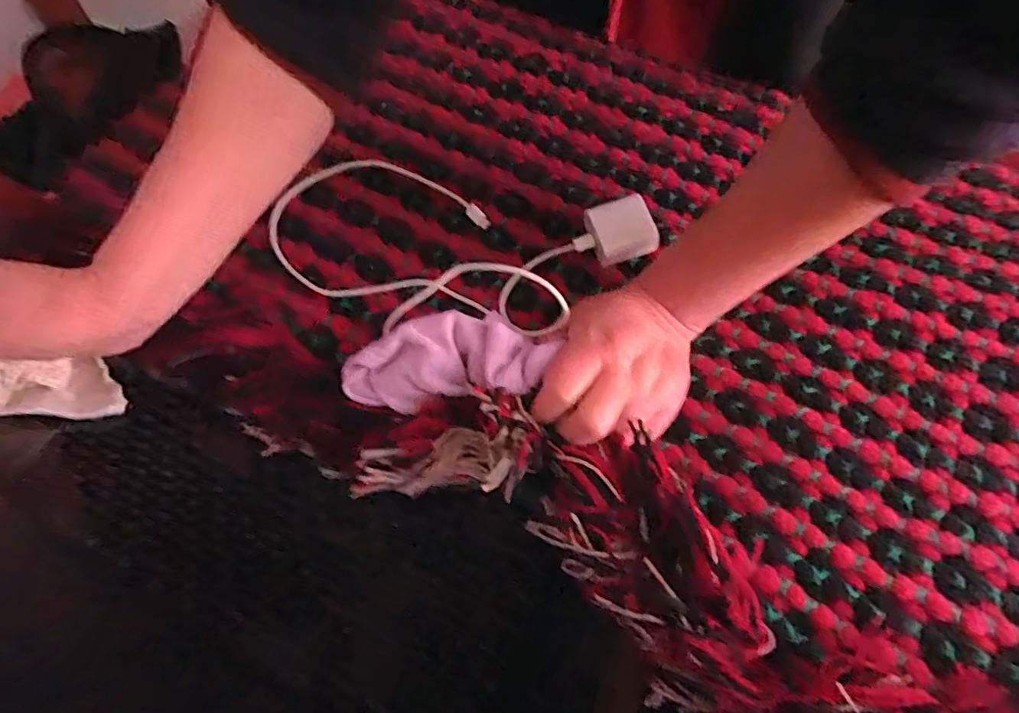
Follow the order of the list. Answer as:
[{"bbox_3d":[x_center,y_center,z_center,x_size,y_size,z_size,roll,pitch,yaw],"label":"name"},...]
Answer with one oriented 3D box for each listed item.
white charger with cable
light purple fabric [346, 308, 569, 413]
[{"bbox_3d":[-0.044,-0.087,0.411,0.294,0.031,0.138,14,68,9],"label":"white charger with cable"},{"bbox_3d":[-0.042,0.002,0.348,0.132,0.029,0.052,-8,66,8],"label":"light purple fabric"}]

